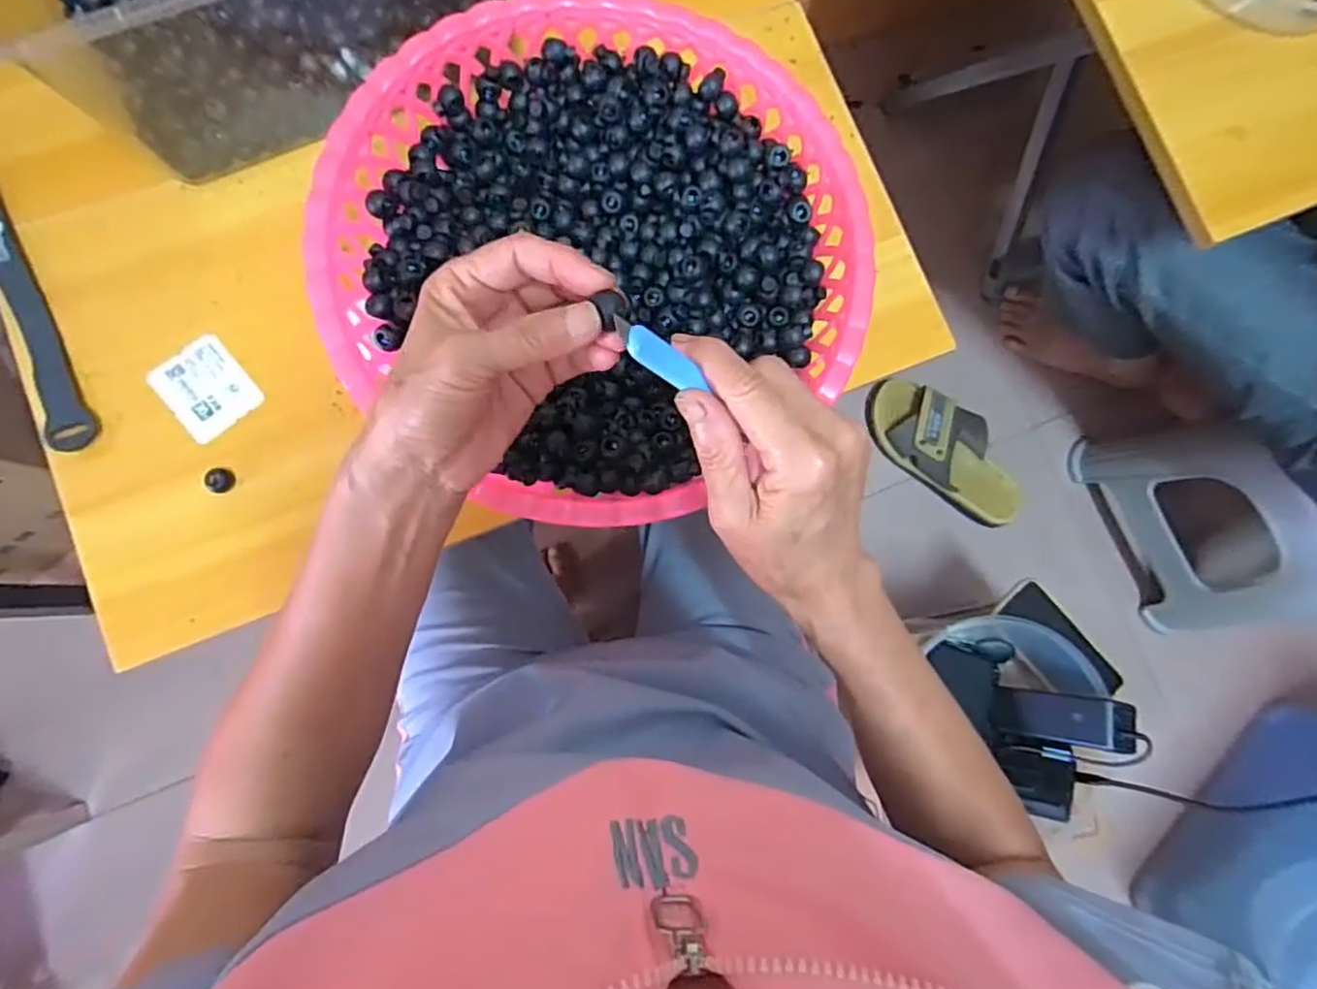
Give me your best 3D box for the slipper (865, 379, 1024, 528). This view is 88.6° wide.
[{"bbox_3d":[0.415,-0.063,0.966,0.257,0.062,0.110,43,81,1],"label":"slipper"}]

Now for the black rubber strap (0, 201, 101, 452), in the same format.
[{"bbox_3d":[-0.406,-0.121,0.426,0.024,0.013,0.198,-26,86,-8],"label":"black rubber strap"}]

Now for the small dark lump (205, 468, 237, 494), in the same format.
[{"bbox_3d":[-0.277,-0.009,0.425,0.016,0.007,0.016,1,83,-5],"label":"small dark lump"}]

